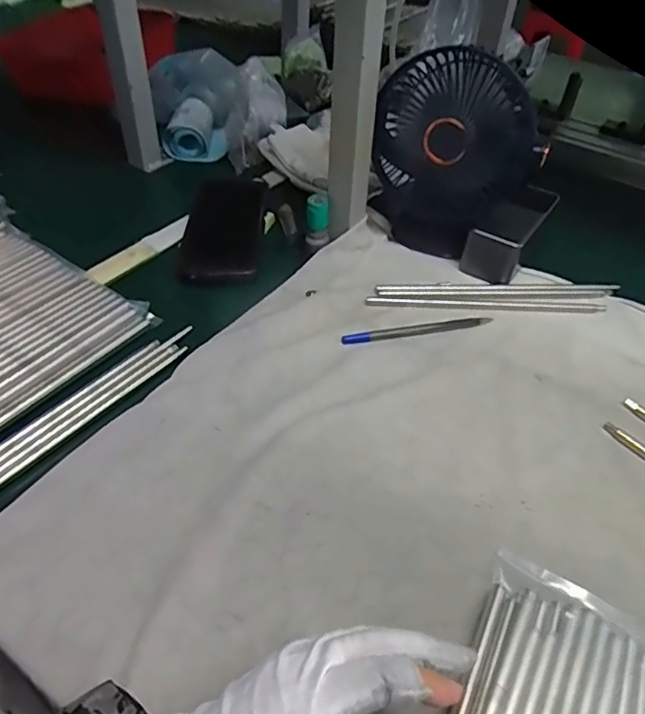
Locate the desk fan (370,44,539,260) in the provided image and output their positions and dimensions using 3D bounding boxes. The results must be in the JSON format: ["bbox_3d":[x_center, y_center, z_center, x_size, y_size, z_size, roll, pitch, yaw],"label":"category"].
[{"bbox_3d":[0.122,-0.189,0.544,0.145,0.183,0.065,12,44,7],"label":"desk fan"}]

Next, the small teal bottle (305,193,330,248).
[{"bbox_3d":[-0.005,-0.137,0.563,0.022,0.053,0.020,4,44,-2],"label":"small teal bottle"}]

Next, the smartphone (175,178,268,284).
[{"bbox_3d":[-0.102,-0.134,0.581,0.078,0.009,0.166,4,51,-2],"label":"smartphone"}]

